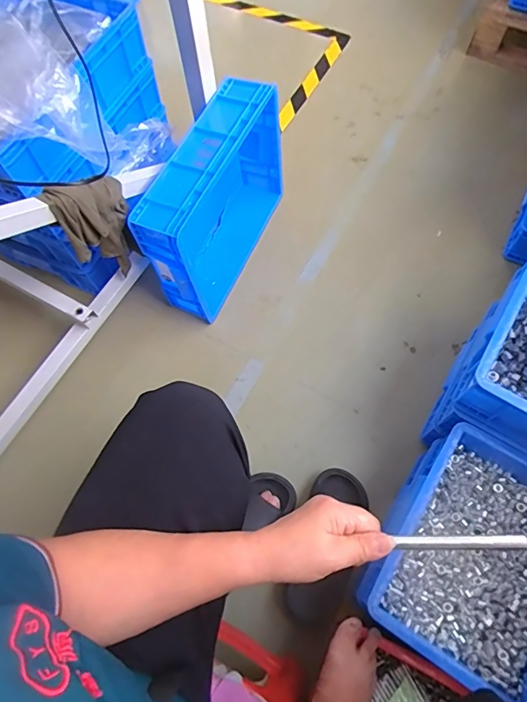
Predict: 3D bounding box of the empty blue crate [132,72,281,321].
[{"bbox_3d":[-0.094,-0.305,0.929,0.118,0.311,0.397,23,70,11],"label":"empty blue crate"}]

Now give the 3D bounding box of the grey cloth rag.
[{"bbox_3d":[-0.275,-0.208,0.760,0.062,0.223,0.132,21,70,10],"label":"grey cloth rag"}]

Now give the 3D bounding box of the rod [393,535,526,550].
[{"bbox_3d":[0.194,0.146,0.339,0.187,0.010,0.009,-14,64,30],"label":"rod"}]

